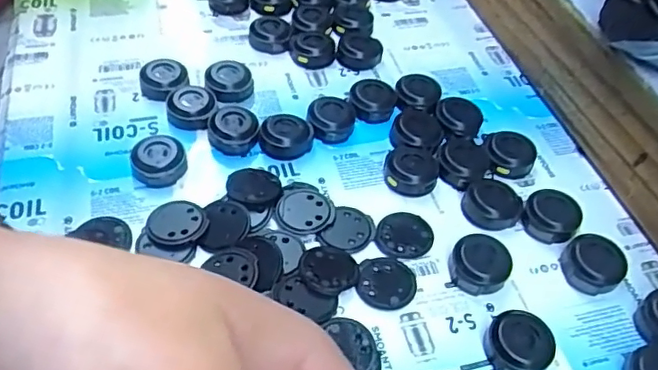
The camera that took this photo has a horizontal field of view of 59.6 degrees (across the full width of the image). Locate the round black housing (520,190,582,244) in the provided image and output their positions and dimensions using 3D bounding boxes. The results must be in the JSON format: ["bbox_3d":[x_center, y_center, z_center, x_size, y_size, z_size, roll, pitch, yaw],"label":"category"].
[{"bbox_3d":[0.120,0.018,0.310,0.029,0.014,0.026,29,54,20],"label":"round black housing"}]

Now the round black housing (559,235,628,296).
[{"bbox_3d":[0.134,0.040,0.293,0.026,0.014,0.027,2,50,-2],"label":"round black housing"}]

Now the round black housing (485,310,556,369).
[{"bbox_3d":[0.085,0.072,0.260,0.025,0.017,0.029,-33,59,-27],"label":"round black housing"}]

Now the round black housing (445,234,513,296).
[{"bbox_3d":[0.076,0.040,0.287,0.029,0.014,0.026,15,51,9],"label":"round black housing"}]

